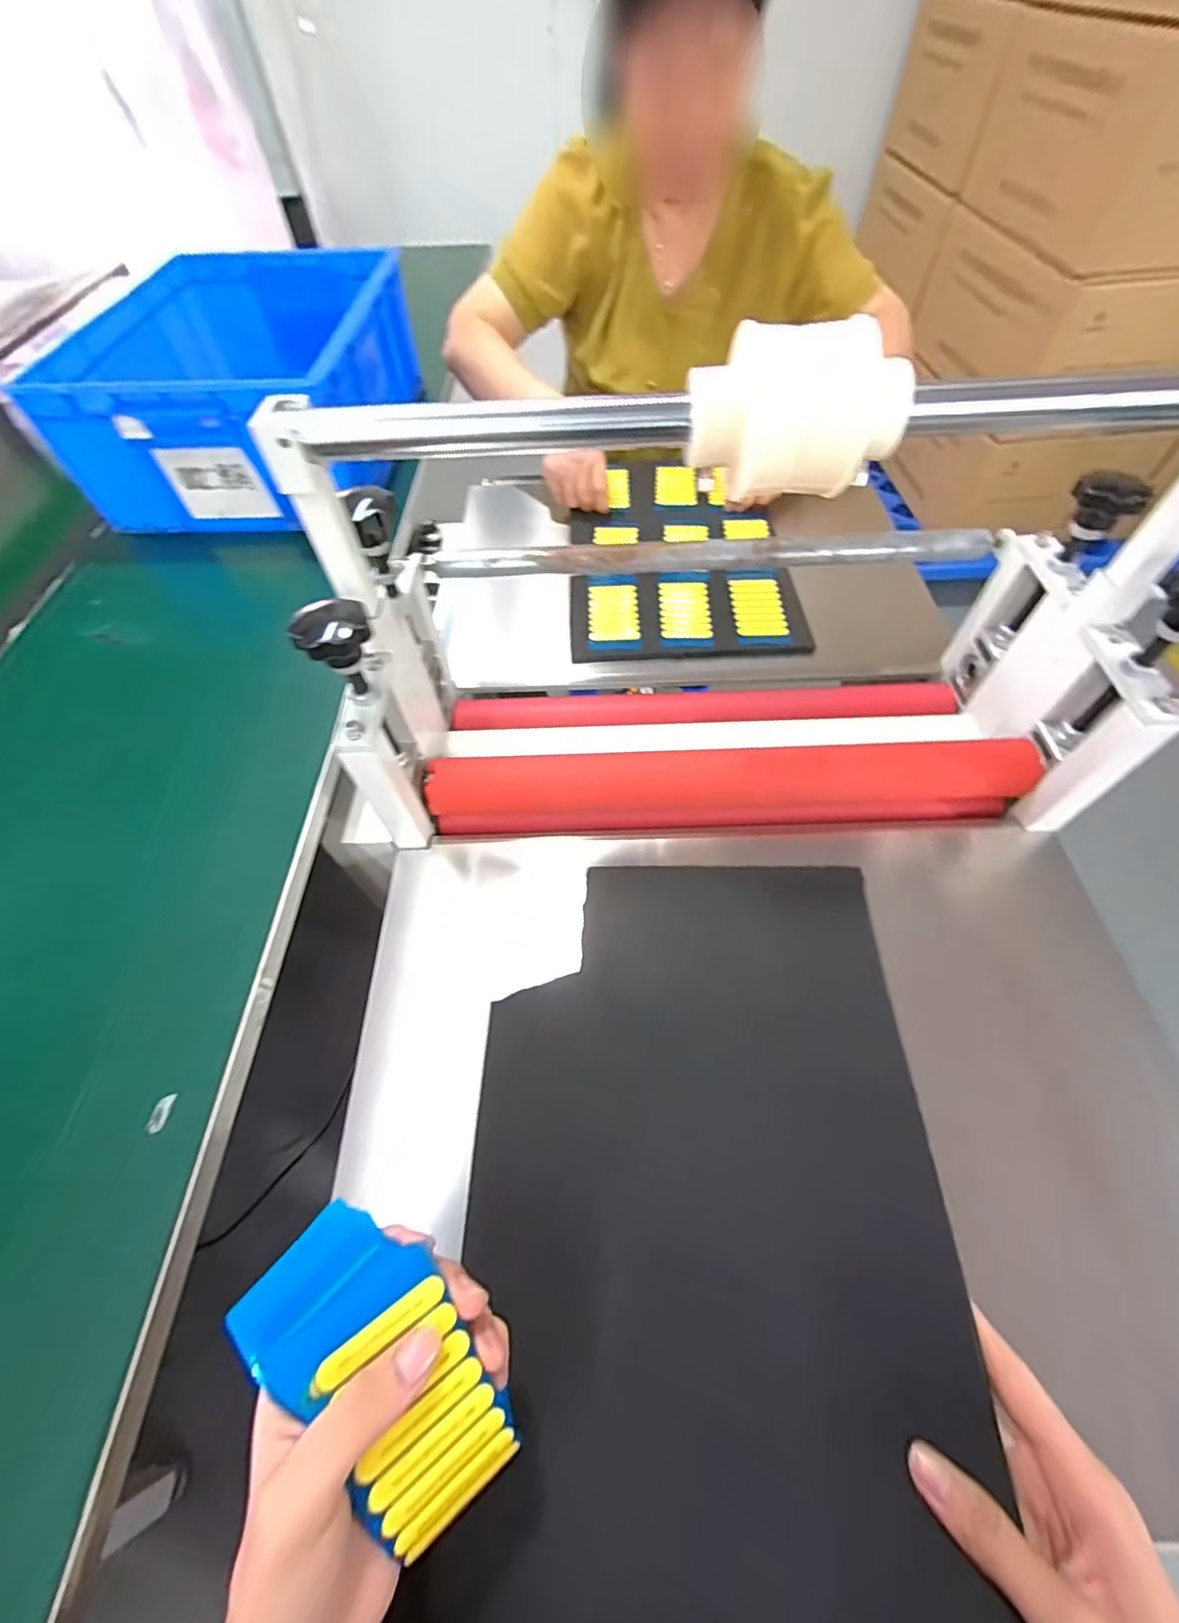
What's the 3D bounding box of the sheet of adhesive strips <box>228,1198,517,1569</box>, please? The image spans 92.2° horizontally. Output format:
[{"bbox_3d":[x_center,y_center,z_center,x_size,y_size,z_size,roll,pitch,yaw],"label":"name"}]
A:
[{"bbox_3d":[-0.086,0.235,0.238,0.124,0.029,0.067,44,68,9],"label":"sheet of adhesive strips"}]

